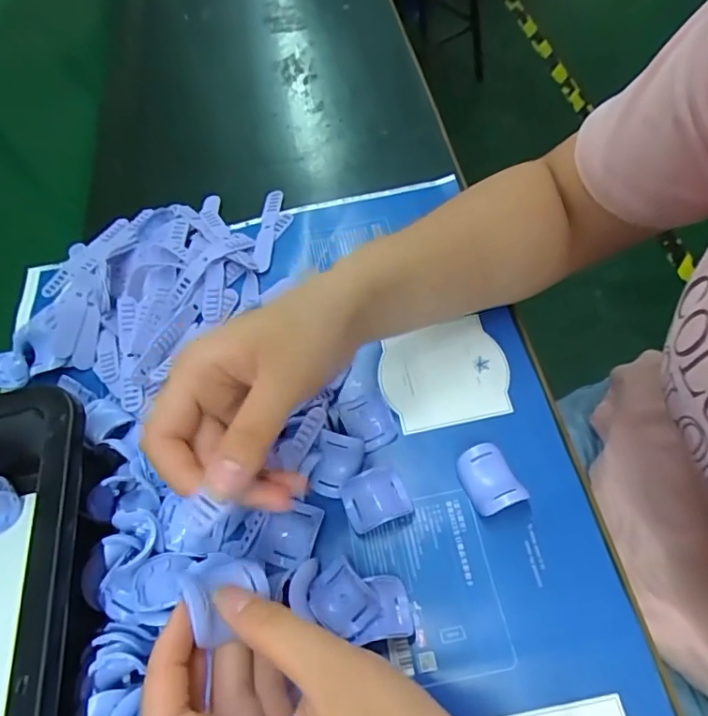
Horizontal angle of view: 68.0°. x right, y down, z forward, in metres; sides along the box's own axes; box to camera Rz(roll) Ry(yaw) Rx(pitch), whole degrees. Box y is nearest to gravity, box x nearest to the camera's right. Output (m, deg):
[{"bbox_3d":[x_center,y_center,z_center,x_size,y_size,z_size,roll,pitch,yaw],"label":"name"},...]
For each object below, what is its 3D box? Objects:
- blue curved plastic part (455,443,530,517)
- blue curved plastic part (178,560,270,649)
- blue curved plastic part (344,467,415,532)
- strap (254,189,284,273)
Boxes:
[{"bbox_3d":[0.076,0.070,0.300,0.025,0.021,0.038,-23,59,-5],"label":"blue curved plastic part"},{"bbox_3d":[-0.052,0.099,0.217,0.031,0.019,0.029,-18,59,-7],"label":"blue curved plastic part"},{"bbox_3d":[0.012,0.080,0.305,0.036,0.007,0.029,-24,59,-5],"label":"blue curved plastic part"},{"bbox_3d":[-0.071,-0.105,0.431,0.015,0.006,0.094,-1,60,8],"label":"strap"}]

